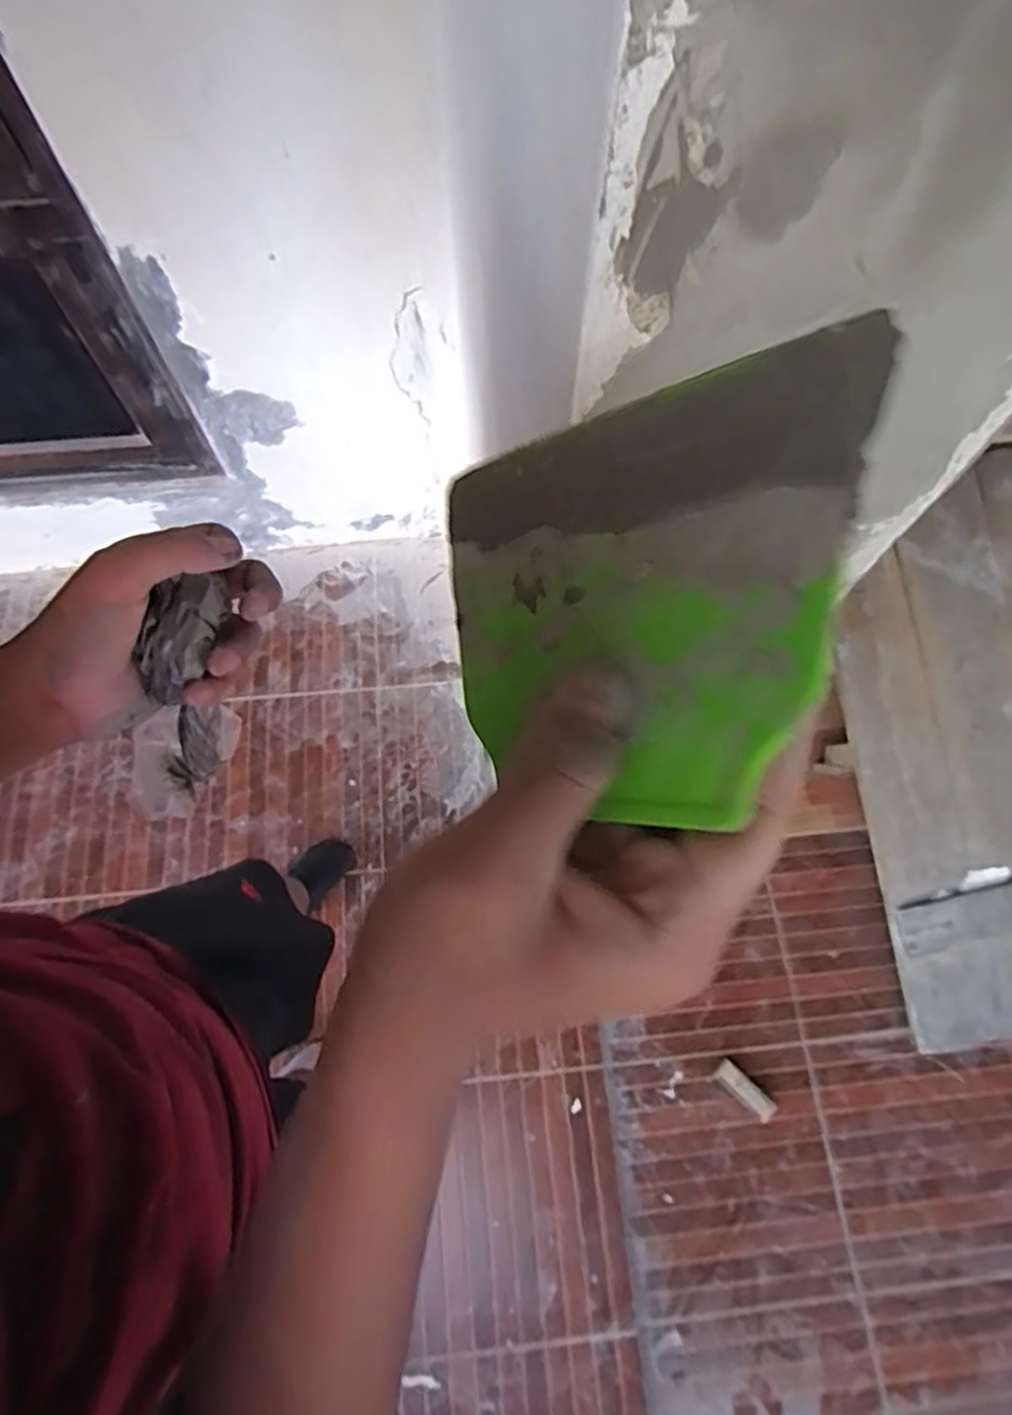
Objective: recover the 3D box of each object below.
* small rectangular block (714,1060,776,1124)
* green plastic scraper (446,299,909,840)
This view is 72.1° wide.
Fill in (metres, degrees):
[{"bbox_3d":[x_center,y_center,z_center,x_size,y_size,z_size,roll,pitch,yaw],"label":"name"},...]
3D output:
[{"bbox_3d":[0.441,0.706,1.280,0.108,0.019,0.043,42,76,15],"label":"small rectangular block"},{"bbox_3d":[0.028,-0.027,0.175,0.119,0.004,0.103,-3,81,44],"label":"green plastic scraper"}]

